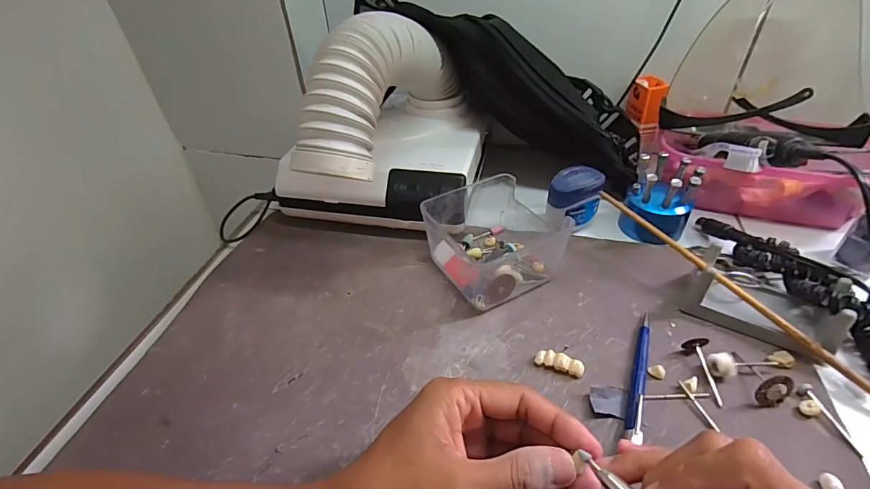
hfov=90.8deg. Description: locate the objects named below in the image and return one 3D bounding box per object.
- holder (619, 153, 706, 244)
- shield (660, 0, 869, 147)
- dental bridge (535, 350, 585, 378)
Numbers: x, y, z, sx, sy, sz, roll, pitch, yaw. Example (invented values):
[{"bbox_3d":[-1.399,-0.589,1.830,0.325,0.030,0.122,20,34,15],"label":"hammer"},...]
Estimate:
[{"bbox_3d":[0.213,-0.044,0.405,0.058,0.063,0.054,23,48,27],"label":"holder"},{"bbox_3d":[0.319,-0.170,0.411,0.168,0.113,0.100,10,43,15],"label":"shield"},{"bbox_3d":[0.090,0.084,0.308,0.033,0.009,0.011,13,44,19],"label":"dental bridge"}]

